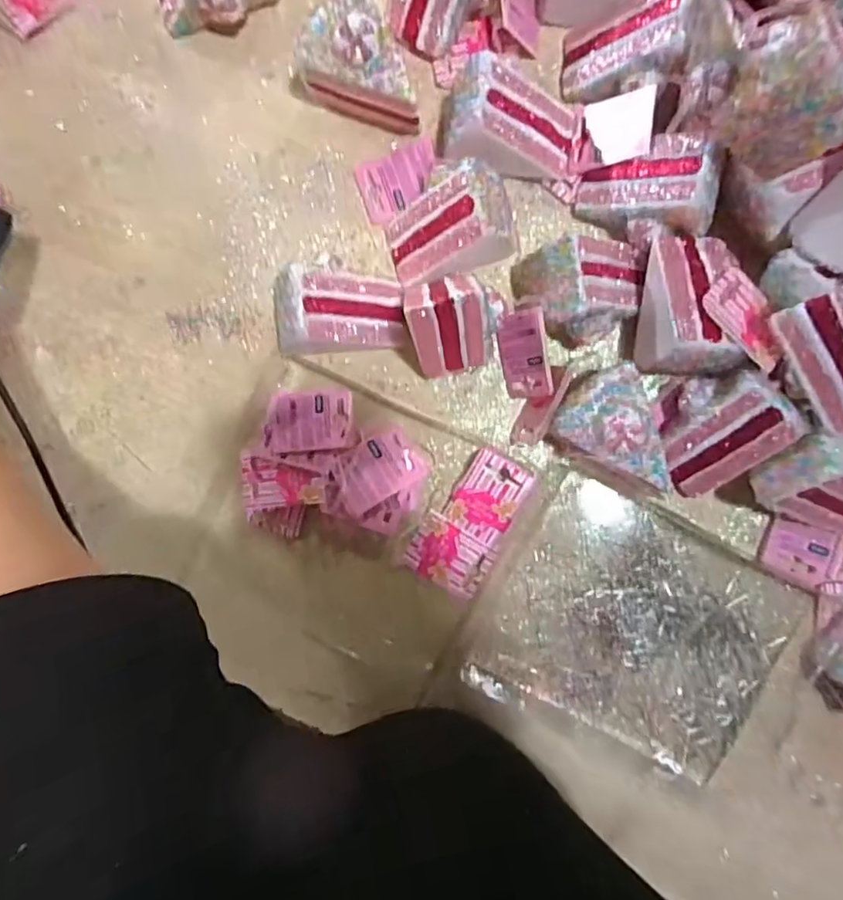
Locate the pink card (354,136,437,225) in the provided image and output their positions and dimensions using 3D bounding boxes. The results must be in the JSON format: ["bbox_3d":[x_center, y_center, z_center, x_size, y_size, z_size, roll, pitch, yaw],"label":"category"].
[{"bbox_3d":[-0.015,-0.195,0.427,0.059,0.006,0.043,-23,87,9],"label":"pink card"}]

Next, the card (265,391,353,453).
[{"bbox_3d":[-0.081,-0.020,0.425,0.062,0.005,0.044,-4,74,-1],"label":"card"}]

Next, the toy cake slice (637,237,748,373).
[{"bbox_3d":[0.175,-0.094,0.379,0.055,0.049,0.092,1,92,4],"label":"toy cake slice"}]

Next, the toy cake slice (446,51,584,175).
[{"bbox_3d":[0.064,-0.214,0.390,0.092,0.058,0.069,5,92,4],"label":"toy cake slice"}]

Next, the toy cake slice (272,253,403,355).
[{"bbox_3d":[-0.053,-0.098,0.401,0.075,0.062,0.064,-10,91,5],"label":"toy cake slice"}]

